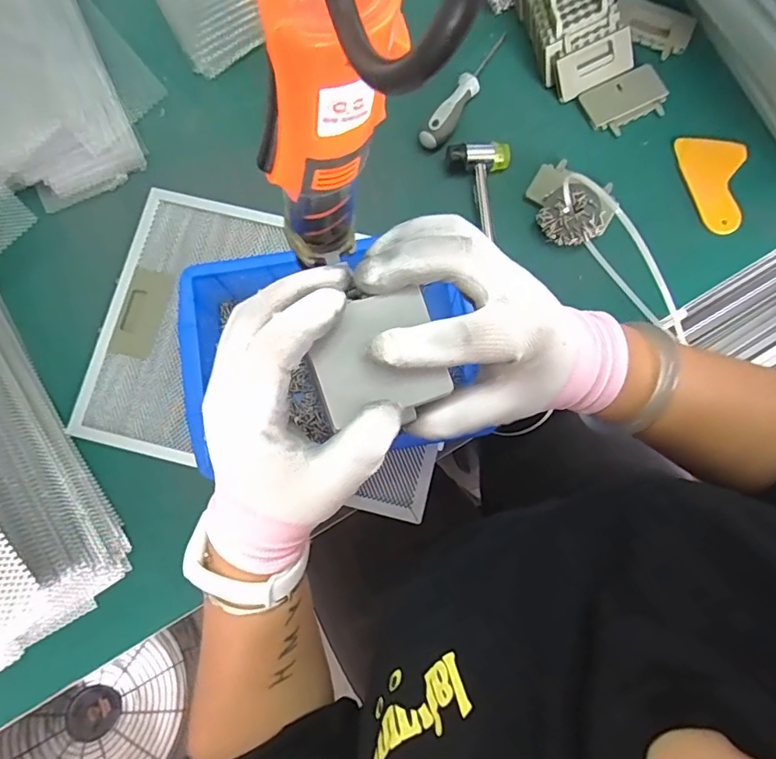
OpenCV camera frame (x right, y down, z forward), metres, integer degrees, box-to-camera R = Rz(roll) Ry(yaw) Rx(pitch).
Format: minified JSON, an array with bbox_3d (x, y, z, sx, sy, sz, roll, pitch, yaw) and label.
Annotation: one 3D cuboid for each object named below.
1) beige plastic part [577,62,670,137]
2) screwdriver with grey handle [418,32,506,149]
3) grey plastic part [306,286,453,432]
[{"bbox_3d":[0.248,-0.291,0.539,0.084,0.012,0.054,-23,80,-3],"label":"beige plastic part"},{"bbox_3d":[0.082,-0.300,0.531,0.022,0.022,0.151,34,82,6],"label":"screwdriver with grey handle"},{"bbox_3d":[-0.005,-0.009,0.243,0.060,0.005,0.056,-18,91,-13],"label":"grey plastic part"}]

